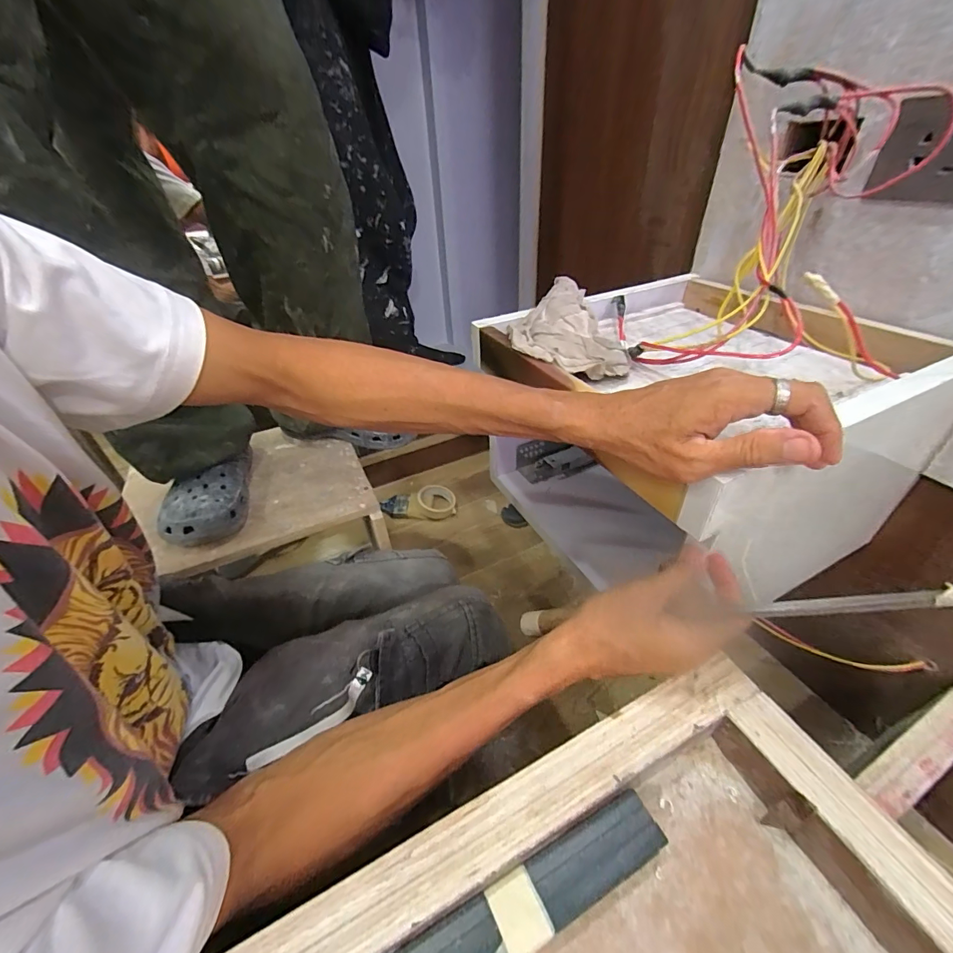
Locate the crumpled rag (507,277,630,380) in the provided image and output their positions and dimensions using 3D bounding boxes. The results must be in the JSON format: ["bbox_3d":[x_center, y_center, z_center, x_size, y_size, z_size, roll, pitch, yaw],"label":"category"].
[{"bbox_3d":[0.100,-0.167,0.456,0.132,0.051,0.167,9,40,16],"label":"crumpled rag"}]

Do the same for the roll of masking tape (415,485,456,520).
[{"bbox_3d":[-0.103,0.065,1.042,0.101,0.031,0.092,-3,38,2],"label":"roll of masking tape"}]

